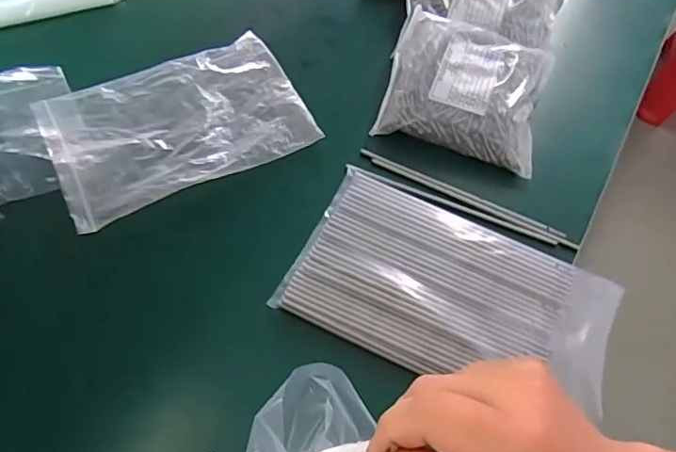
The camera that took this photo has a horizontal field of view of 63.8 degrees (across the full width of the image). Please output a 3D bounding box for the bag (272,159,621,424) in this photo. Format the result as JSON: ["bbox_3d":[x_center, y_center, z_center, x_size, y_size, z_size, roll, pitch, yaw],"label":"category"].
[{"bbox_3d":[0.120,0.063,0.569,0.322,0.023,0.190,24,63,9],"label":"bag"}]

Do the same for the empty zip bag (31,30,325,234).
[{"bbox_3d":[-0.193,-0.127,0.661,0.293,0.027,0.182,-24,66,-15],"label":"empty zip bag"}]

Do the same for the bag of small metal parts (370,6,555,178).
[{"bbox_3d":[0.161,-0.173,0.674,0.188,0.053,0.173,16,62,5],"label":"bag of small metal parts"}]

